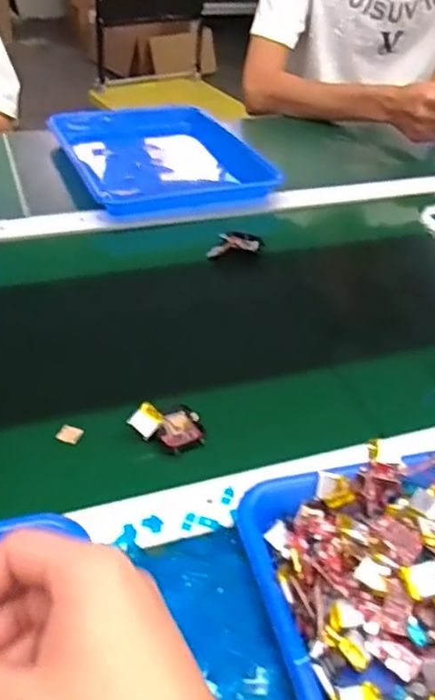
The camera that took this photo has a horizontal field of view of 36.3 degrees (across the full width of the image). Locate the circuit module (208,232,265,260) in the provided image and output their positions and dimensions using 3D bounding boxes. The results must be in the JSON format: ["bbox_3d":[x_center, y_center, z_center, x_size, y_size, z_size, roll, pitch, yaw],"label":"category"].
[{"bbox_3d":[0.018,-0.121,0.761,0.072,0.016,0.034,-12,41,-19],"label":"circuit module"}]

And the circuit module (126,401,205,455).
[{"bbox_3d":[-0.036,0.057,0.511,0.053,0.019,0.042,-23,46,-30],"label":"circuit module"}]

